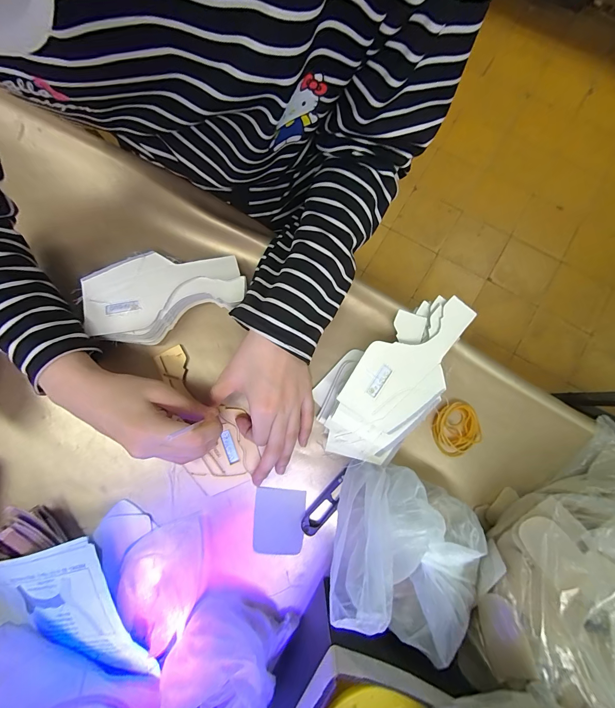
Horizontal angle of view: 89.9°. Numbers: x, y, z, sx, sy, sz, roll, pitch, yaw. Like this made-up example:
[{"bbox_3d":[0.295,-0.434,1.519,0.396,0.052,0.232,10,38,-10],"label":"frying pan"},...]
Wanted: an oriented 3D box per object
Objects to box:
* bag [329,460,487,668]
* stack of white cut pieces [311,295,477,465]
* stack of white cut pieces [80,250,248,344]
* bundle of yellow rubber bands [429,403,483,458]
[{"bbox_3d":[0.081,0.161,0.257,0.124,0.123,0.110,29,82,6],"label":"bag"},{"bbox_3d":[0.095,0.019,0.330,0.208,0.038,0.101,-45,82,-6],"label":"stack of white cut pieces"},{"bbox_3d":[-0.158,-0.071,0.344,0.163,0.019,0.089,-24,80,-9],"label":"stack of white cut pieces"},{"bbox_3d":[0.160,0.080,0.332,0.051,0.011,0.050,0,80,2],"label":"bundle of yellow rubber bands"}]

